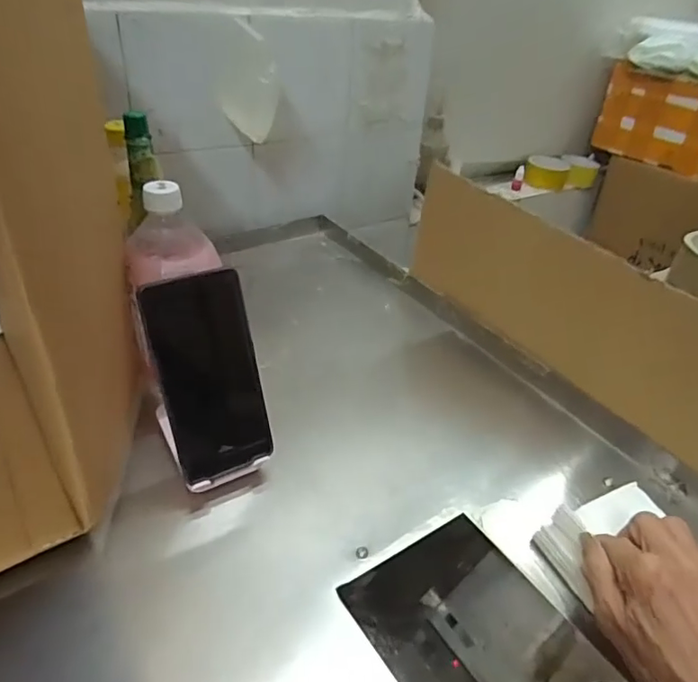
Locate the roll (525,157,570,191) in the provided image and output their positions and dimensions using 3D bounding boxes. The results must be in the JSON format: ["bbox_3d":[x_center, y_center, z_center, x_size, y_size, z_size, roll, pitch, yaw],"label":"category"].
[{"bbox_3d":[0.441,-0.373,1.207,0.092,0.058,0.084,15,36,15],"label":"roll"}]

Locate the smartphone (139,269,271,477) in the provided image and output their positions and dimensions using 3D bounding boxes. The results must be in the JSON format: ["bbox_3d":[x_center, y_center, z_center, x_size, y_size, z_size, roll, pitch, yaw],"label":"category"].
[{"bbox_3d":[-0.110,0.029,0.429,0.074,0.158,0.007,-14,14,-17],"label":"smartphone"}]

